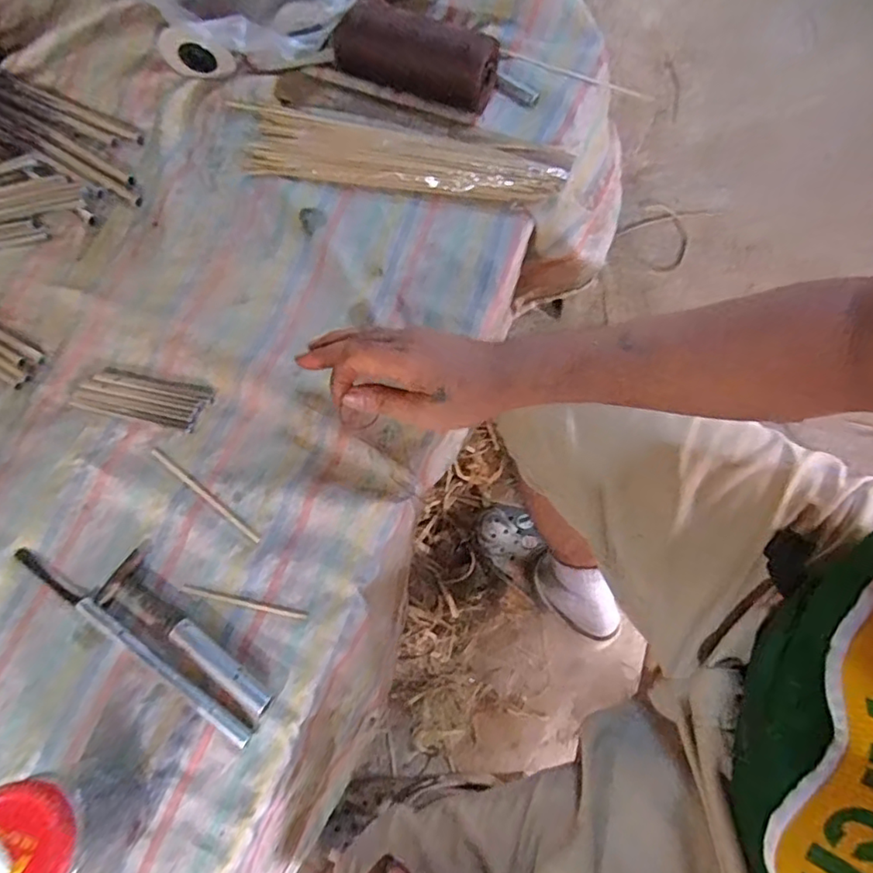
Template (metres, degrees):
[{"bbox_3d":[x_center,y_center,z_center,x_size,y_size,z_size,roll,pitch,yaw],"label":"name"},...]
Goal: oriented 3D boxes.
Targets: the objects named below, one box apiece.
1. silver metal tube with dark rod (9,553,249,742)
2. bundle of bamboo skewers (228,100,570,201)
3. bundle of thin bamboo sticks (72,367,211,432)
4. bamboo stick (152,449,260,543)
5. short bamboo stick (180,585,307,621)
[{"bbox_3d":[-0.232,0.153,0.440,0.236,0.015,0.013,32,76,10],"label":"silver metal tube with dark rod"},{"bbox_3d":[-0.042,-0.275,0.558,0.315,0.030,0.074,11,73,5],"label":"bundle of bamboo skewers"},{"bbox_3d":[-0.253,-0.035,0.508,0.115,0.004,0.042,12,73,5],"label":"bundle of thin bamboo sticks"},{"bbox_3d":[-0.189,0.047,0.480,0.120,0.004,0.006,36,77,11],"label":"bamboo stick"},{"bbox_3d":[-0.146,0.127,0.450,0.098,0.004,0.006,12,73,5],"label":"short bamboo stick"}]

